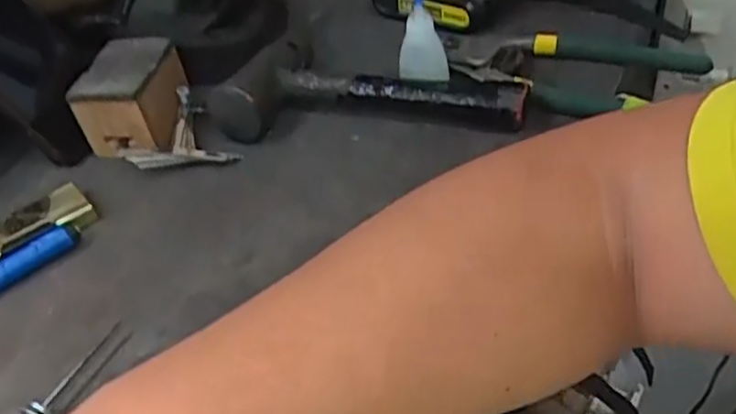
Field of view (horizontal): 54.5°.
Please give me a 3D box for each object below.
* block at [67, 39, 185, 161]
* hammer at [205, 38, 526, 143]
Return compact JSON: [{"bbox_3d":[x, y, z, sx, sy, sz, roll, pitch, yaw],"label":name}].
[{"bbox_3d":[-0.166,-0.077,0.502,0.060,0.052,0.074,0,43,11],"label":"block"},{"bbox_3d":[-0.005,-0.084,0.510,0.227,0.041,0.088,0,43,11],"label":"hammer"}]

